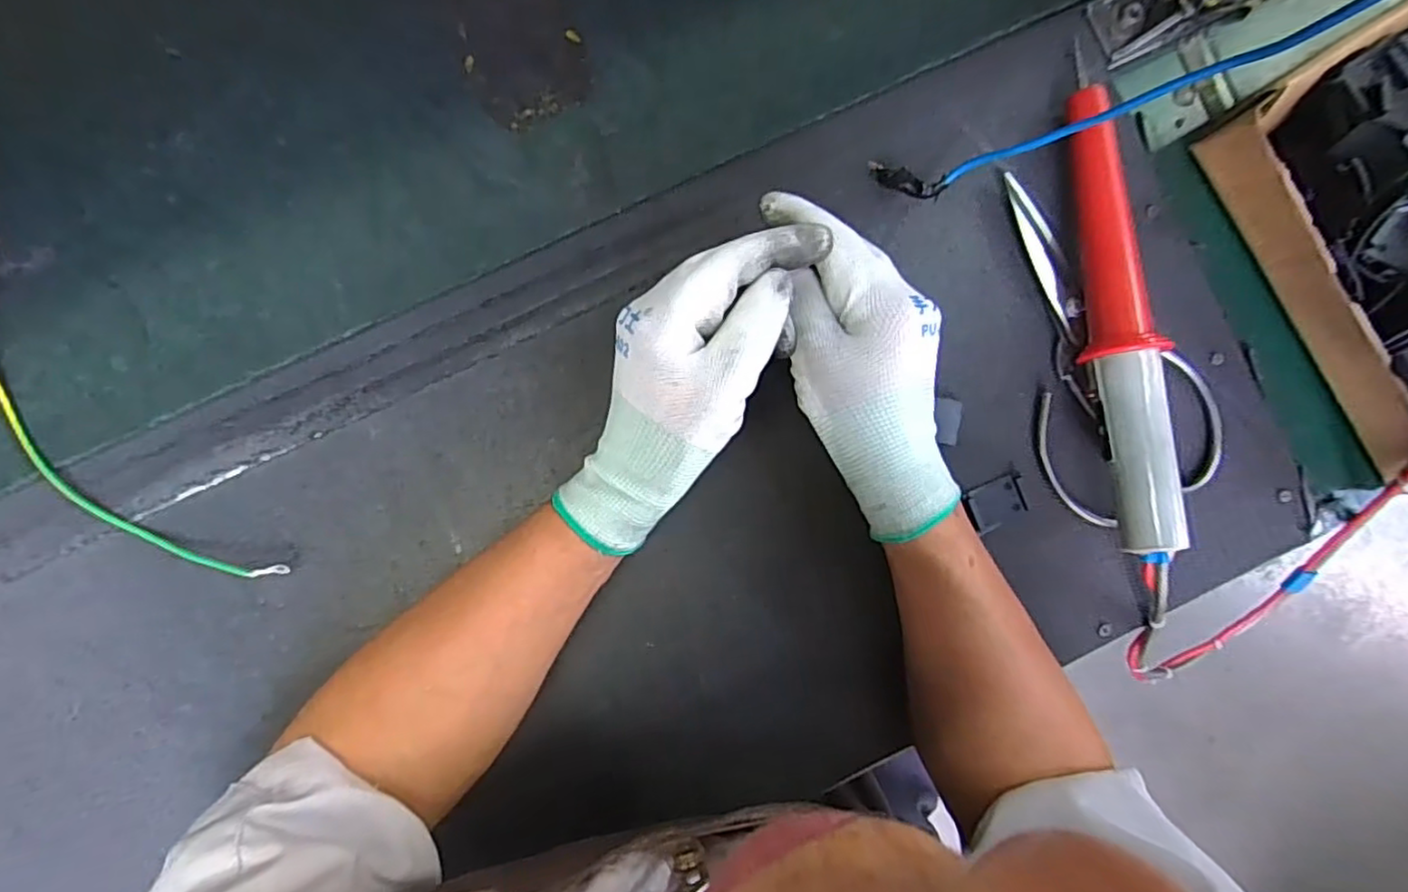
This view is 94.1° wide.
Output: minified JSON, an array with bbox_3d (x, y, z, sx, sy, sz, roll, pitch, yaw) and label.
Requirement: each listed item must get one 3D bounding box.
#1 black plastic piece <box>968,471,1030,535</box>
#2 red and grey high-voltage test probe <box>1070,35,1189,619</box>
[{"bbox_3d":[0.167,0.032,0.372,0.033,0.005,0.025,-21,89,-3],"label":"black plastic piece"},{"bbox_3d":[0.222,-0.060,0.355,0.029,0.045,0.301,-5,89,-2],"label":"red and grey high-voltage test probe"}]

